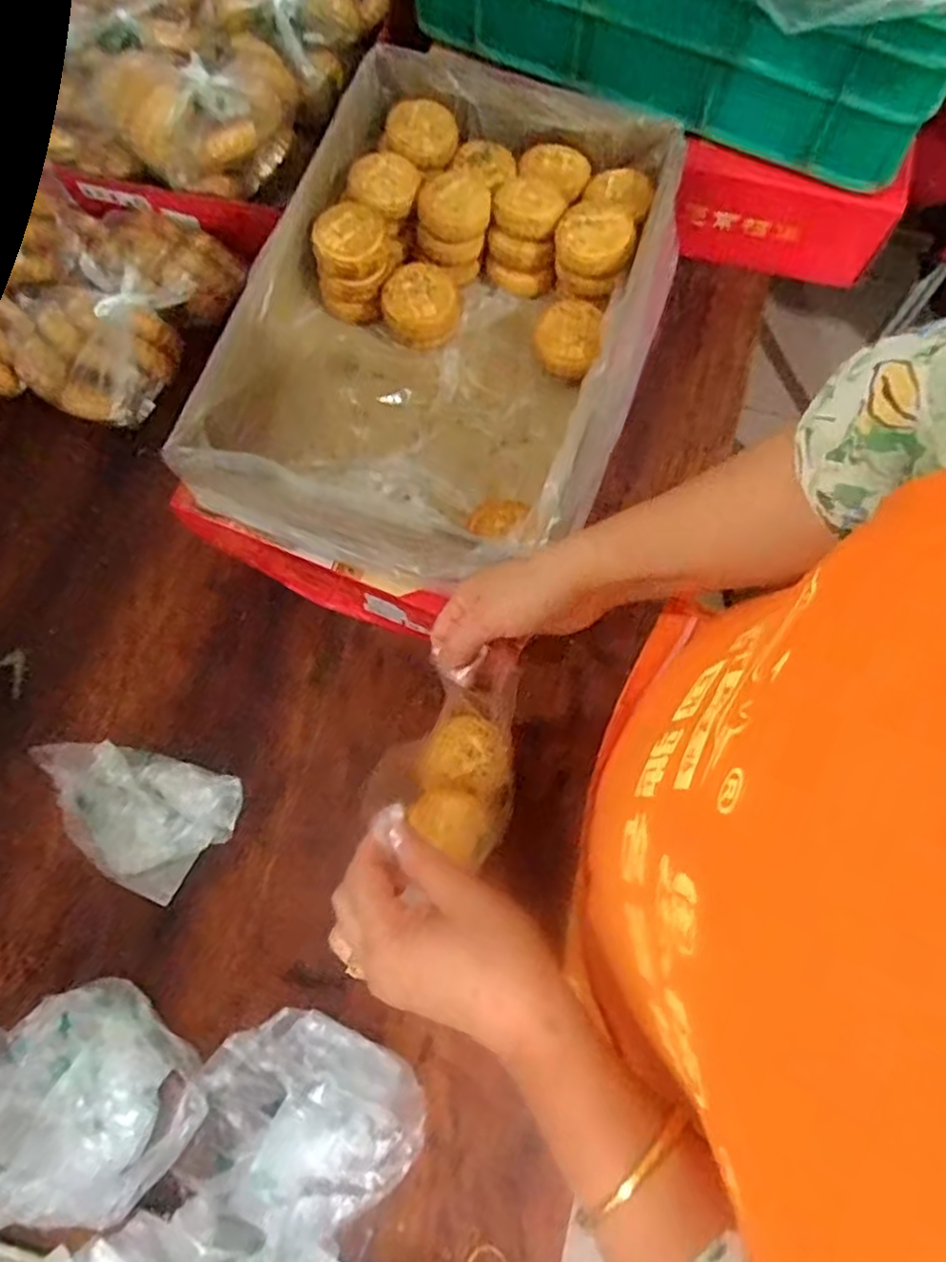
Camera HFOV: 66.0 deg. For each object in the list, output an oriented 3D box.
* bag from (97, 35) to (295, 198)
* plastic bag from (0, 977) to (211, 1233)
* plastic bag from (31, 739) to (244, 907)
[{"bbox_3d":[-0.244,-0.471,0.666,0.173,0.081,0.110,-19,74,-5],"label":"bag"},{"bbox_3d":[-0.313,0.358,0.549,0.213,0.049,0.156,-16,74,-4],"label":"plastic bag"},{"bbox_3d":[-0.302,0.159,0.637,0.191,0.045,0.112,16,75,5],"label":"plastic bag"}]

